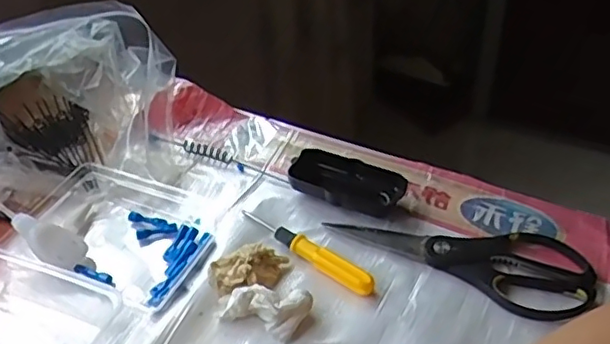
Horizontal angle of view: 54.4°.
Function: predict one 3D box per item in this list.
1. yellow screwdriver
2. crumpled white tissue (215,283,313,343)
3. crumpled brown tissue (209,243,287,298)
[{"bbox_3d":[0.000,0.066,0.509,0.137,0.017,0.017,27,48,30],"label":"yellow screwdriver"},{"bbox_3d":[-0.032,0.102,0.461,0.066,0.027,0.036,15,43,19],"label":"crumpled white tissue"},{"bbox_3d":[-0.046,0.079,0.487,0.063,0.024,0.038,-9,41,-8],"label":"crumpled brown tissue"}]

